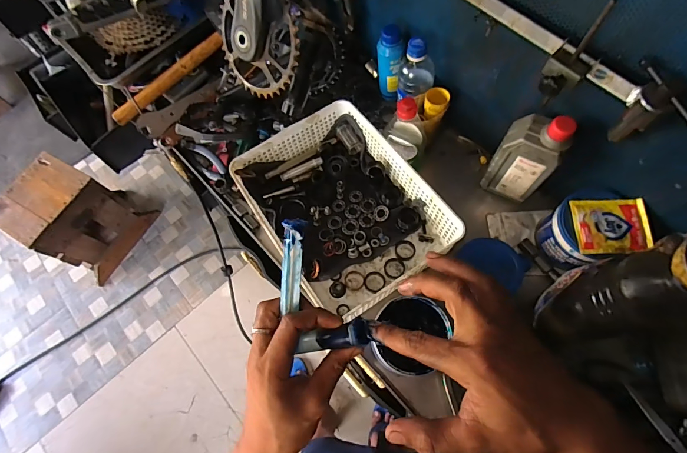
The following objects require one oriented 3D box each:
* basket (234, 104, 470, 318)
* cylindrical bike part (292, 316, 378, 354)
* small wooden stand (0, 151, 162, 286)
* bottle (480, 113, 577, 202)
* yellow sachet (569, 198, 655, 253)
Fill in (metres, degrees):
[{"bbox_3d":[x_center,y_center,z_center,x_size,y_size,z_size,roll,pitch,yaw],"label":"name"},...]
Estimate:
[{"bbox_3d":[-0.003,-0.035,0.596,0.265,0.073,0.324,-34,69,-10],"label":"basket"},{"bbox_3d":[-0.010,0.100,0.319,0.074,0.022,0.022,-21,66,30],"label":"cylindrical bike part"},{"bbox_3d":[-1.066,-0.031,1.425,0.246,0.410,0.361,25,72,14],"label":"small wooden stand"},{"bbox_3d":[0.279,-0.109,0.538,0.083,0.169,0.052,30,73,15],"label":"bottle"},{"bbox_3d":[0.375,-0.003,0.492,0.093,0.015,0.079,-1,68,4],"label":"yellow sachet"}]

